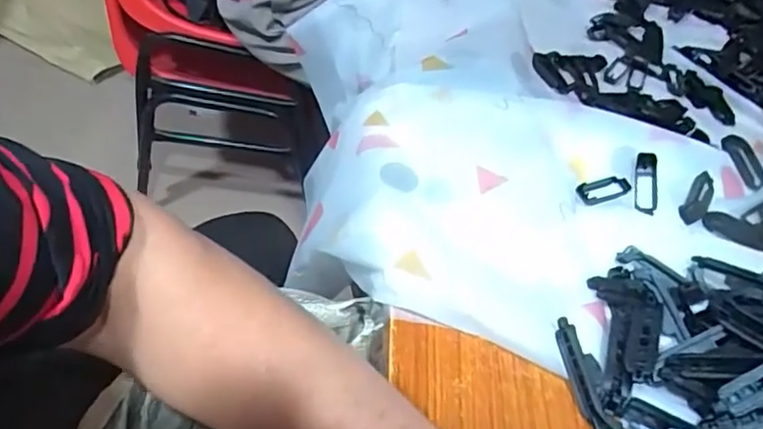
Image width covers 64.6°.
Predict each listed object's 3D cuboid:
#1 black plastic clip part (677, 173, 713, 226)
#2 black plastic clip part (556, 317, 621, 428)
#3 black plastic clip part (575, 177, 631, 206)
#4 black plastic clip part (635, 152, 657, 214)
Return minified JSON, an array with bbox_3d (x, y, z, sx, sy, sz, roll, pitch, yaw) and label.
[{"bbox_3d":[0.268,-0.013,0.511,0.019,0.013,0.058,33,53,18],"label":"black plastic clip part"},{"bbox_3d":[0.131,0.104,0.385,0.018,0.015,0.075,-14,72,-13],"label":"black plastic clip part"},{"bbox_3d":[0.185,-0.019,0.504,0.054,0.008,0.019,-13,71,-23],"label":"black plastic clip part"},{"bbox_3d":[0.222,-0.025,0.506,0.018,0.009,0.055,6,69,4],"label":"black plastic clip part"}]

